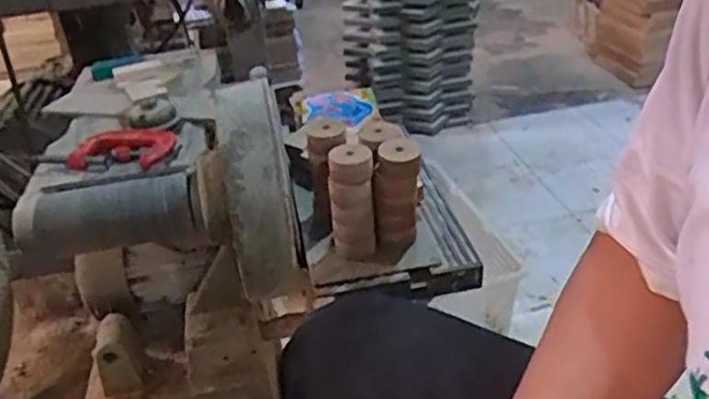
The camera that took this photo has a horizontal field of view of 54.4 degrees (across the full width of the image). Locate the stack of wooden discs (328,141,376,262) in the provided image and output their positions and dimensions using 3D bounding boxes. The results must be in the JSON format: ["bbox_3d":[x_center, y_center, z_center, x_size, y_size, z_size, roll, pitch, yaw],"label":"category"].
[{"bbox_3d":[-0.001,0.003,0.629,0.040,0.101,0.032,-5,30,1],"label":"stack of wooden discs"}]

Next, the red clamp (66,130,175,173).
[{"bbox_3d":[-0.270,-0.060,0.805,0.119,0.021,0.079,4,31,17],"label":"red clamp"}]

